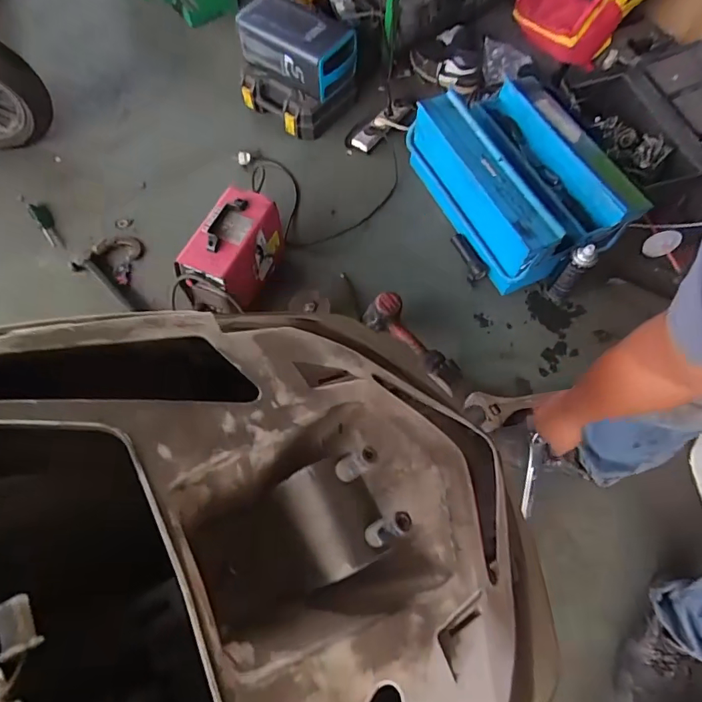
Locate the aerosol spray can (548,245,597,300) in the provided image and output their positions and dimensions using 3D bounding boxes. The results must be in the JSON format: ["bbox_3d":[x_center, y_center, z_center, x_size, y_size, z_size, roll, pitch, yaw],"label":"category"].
[{"bbox_3d":[0.546,-0.185,1.176,0.056,0.199,0.066,40,71,17],"label":"aerosol spray can"}]

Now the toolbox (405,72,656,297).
[{"bbox_3d":[0.458,-0.469,1.264,0.392,0.214,0.531,-23,67,-10],"label":"toolbox"}]

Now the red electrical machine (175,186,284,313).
[{"bbox_3d":[-0.282,-0.234,1.152,0.162,0.186,0.252,22,67,10],"label":"red electrical machine"}]

